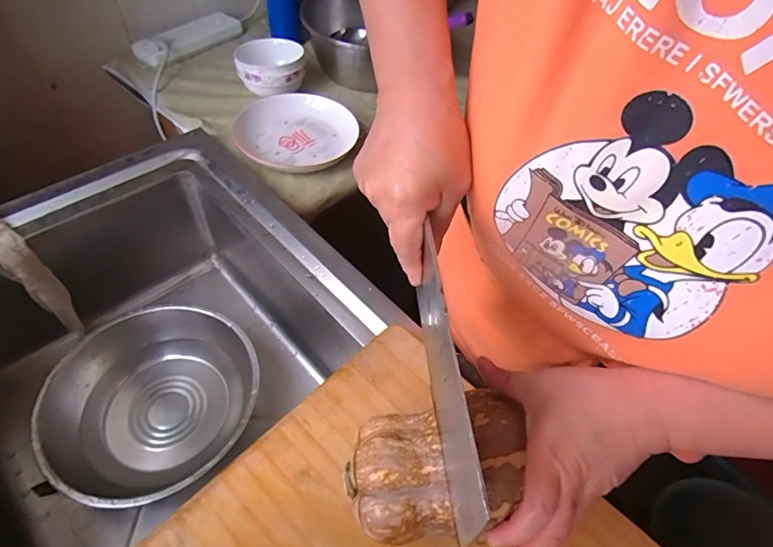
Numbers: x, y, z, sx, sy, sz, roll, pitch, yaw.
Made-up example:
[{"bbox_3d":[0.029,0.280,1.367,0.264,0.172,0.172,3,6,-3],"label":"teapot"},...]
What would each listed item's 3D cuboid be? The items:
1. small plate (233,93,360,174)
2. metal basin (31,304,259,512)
[{"bbox_3d":[-0.151,-0.237,0.750,0.200,0.047,0.193,0,58,0],"label":"small plate"},{"bbox_3d":[-0.314,0.177,0.618,0.259,0.085,0.267,3,52,-3],"label":"metal basin"}]

